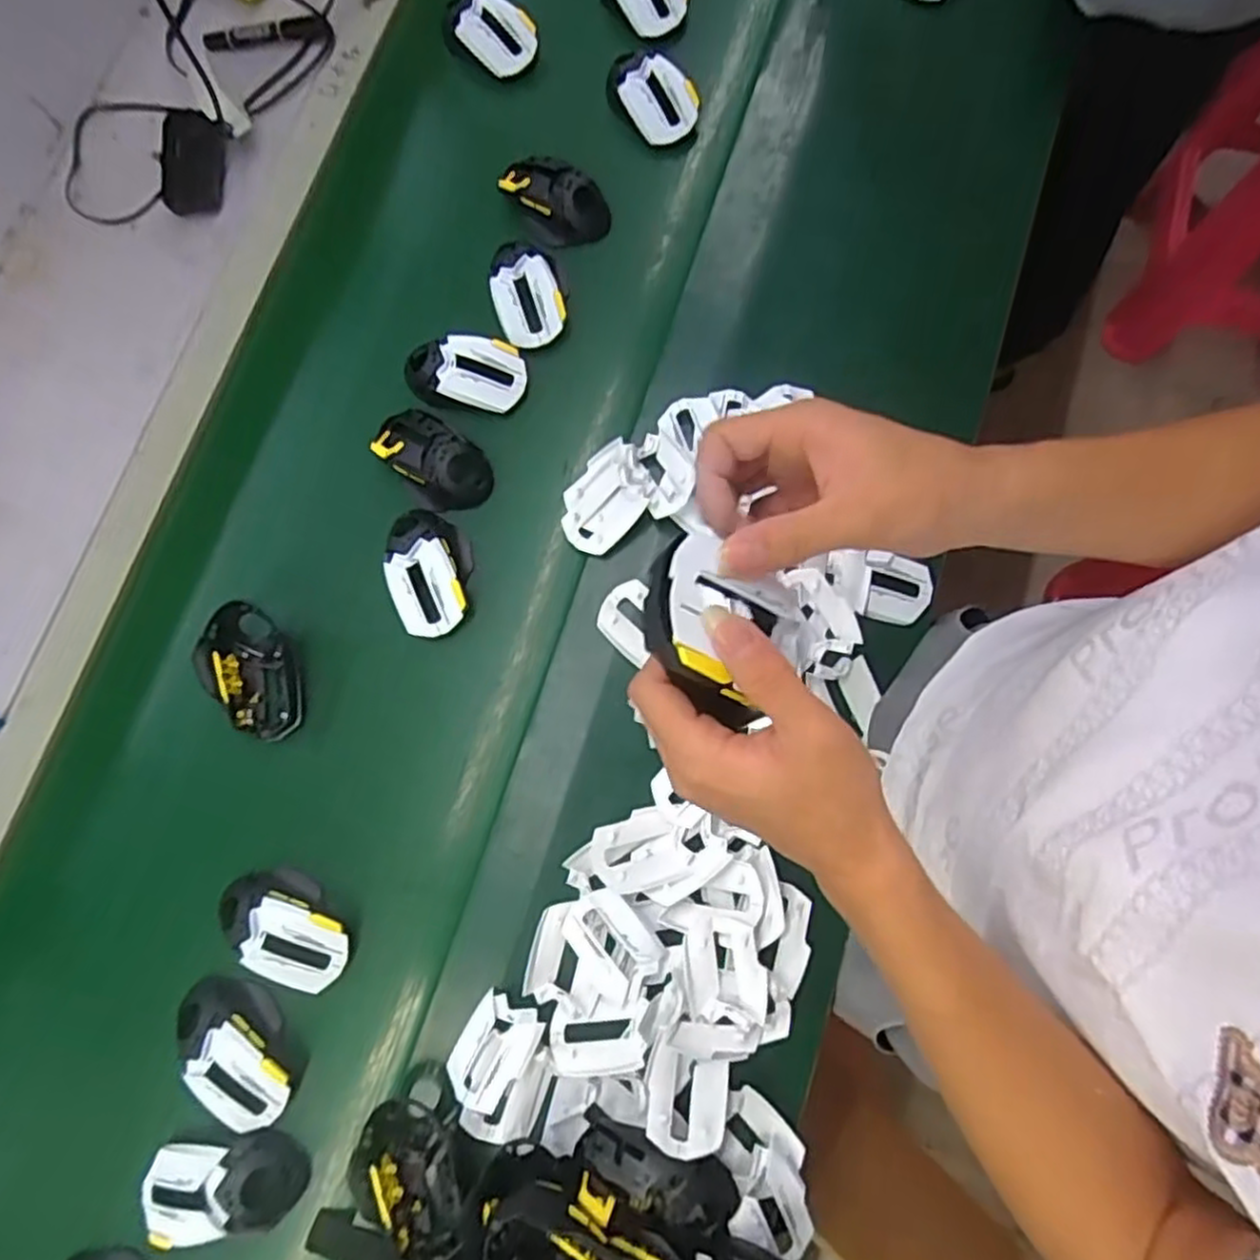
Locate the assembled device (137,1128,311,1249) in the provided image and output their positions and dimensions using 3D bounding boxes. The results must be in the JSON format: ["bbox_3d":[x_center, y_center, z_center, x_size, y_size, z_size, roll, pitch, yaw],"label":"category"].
[{"bbox_3d":[-0.313,0.427,0.568,0.121,0.028,0.066,-9,78,-2],"label":"assembled device"}]

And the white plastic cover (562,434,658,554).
[{"bbox_3d":[-0.014,-0.125,0.677,0.068,0.023,0.112,38,101,16],"label":"white plastic cover"}]

